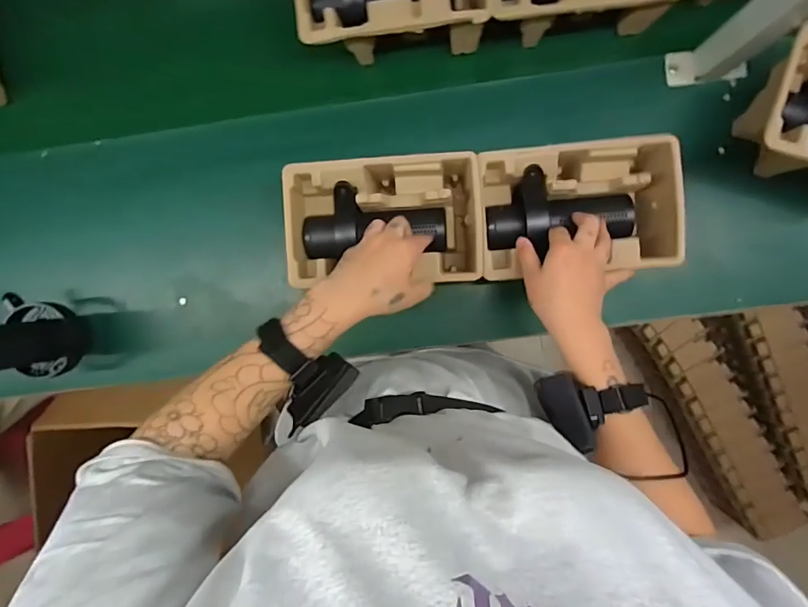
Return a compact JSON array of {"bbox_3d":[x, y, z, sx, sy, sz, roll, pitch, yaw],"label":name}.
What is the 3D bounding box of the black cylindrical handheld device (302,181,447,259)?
[{"bbox_3d":[-0.035,-0.098,0.558,0.173,0.059,0.082,-3,93,-3],"label":"black cylindrical handheld device"}]

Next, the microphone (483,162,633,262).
[{"bbox_3d":[0.182,-0.114,0.561,0.173,0.062,0.088,-6,93,-9],"label":"microphone"}]

